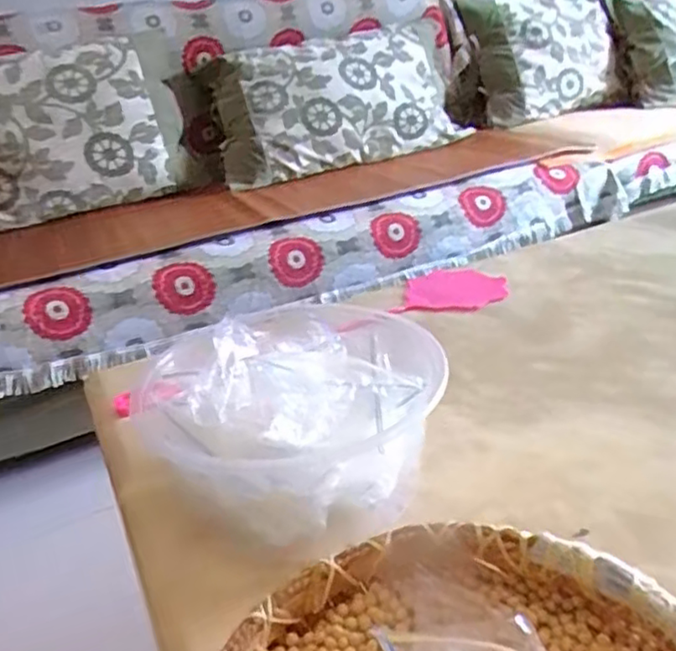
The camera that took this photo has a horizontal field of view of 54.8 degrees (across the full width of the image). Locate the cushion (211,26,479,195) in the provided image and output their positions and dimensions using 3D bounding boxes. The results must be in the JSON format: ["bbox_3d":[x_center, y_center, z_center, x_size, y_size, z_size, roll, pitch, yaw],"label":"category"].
[{"bbox_3d":[0.002,-0.610,1.790,0.663,0.319,0.251,-12,26,-11],"label":"cushion"}]

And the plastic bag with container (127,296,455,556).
[{"bbox_3d":[-0.026,0.070,0.507,0.168,0.117,0.213,15,33,37],"label":"plastic bag with container"}]

